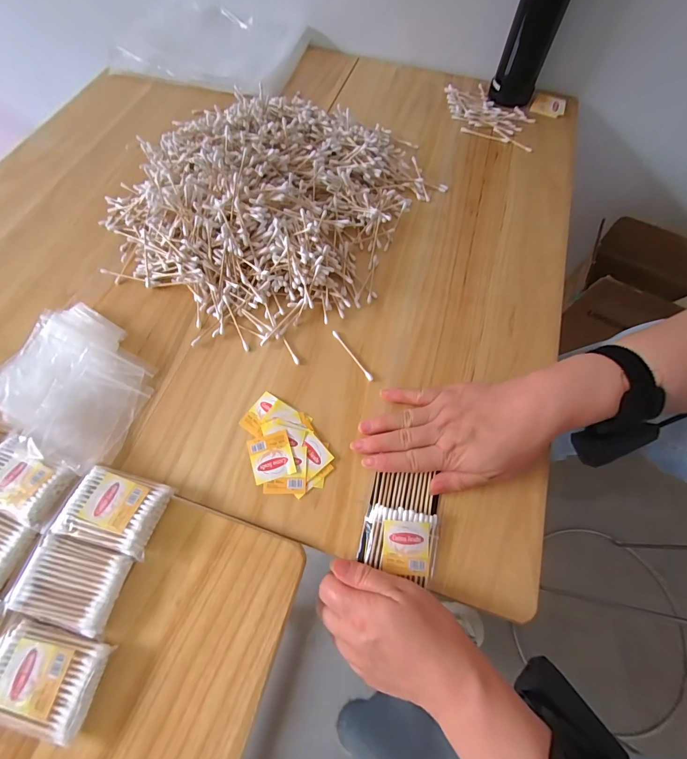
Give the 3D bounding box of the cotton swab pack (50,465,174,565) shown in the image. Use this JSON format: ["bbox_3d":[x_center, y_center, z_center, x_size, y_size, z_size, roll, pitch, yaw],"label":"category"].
[{"bbox_3d":[-0.195,0.110,0.302,0.078,0.023,0.056,15,67,4],"label":"cotton swab pack"}]

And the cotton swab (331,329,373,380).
[{"bbox_3d":[0.010,-0.027,0.383,0.006,0.004,0.072,-32,71,-15],"label":"cotton swab"}]

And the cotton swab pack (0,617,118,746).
[{"bbox_3d":[-0.226,0.216,0.257,0.096,0.016,0.060,12,66,3],"label":"cotton swab pack"}]

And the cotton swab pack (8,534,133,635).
[{"bbox_3d":[-0.214,0.160,0.281,0.077,0.017,0.055,14,67,4],"label":"cotton swab pack"}]

